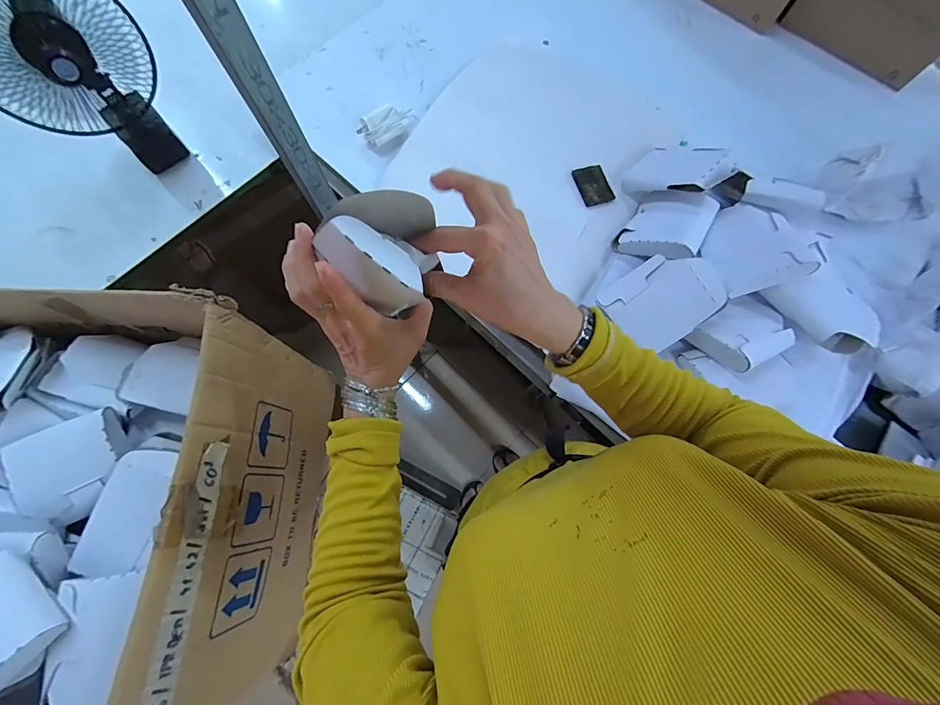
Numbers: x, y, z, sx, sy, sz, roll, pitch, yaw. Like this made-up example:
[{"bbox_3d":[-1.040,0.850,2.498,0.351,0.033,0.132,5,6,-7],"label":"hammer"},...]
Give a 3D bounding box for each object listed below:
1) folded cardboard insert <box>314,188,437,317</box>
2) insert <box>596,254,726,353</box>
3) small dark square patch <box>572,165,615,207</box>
[{"bbox_3d":[-0.065,-0.074,0.302,0.086,0.084,0.056,42,47,-18],"label":"folded cardboard insert"},{"bbox_3d":[0.273,-0.076,0.564,0.136,0.032,0.112,-41,84,27],"label":"insert"},{"bbox_3d":[0.206,-0.279,0.667,0.051,0.008,0.071,-18,76,-6],"label":"small dark square patch"}]

